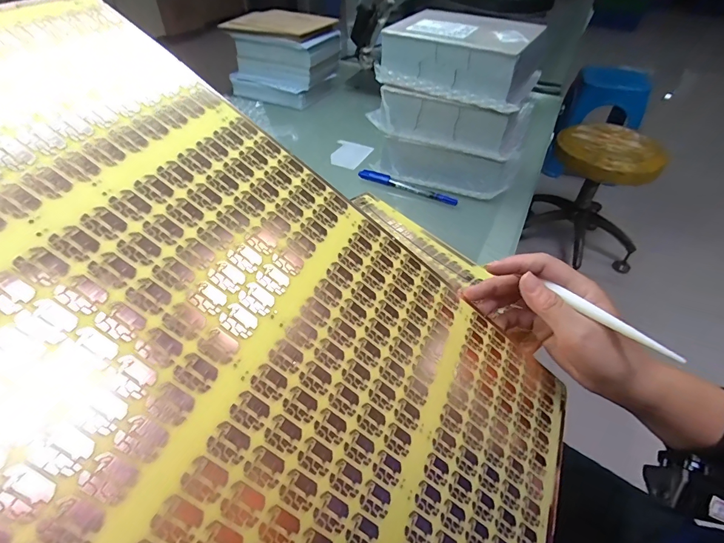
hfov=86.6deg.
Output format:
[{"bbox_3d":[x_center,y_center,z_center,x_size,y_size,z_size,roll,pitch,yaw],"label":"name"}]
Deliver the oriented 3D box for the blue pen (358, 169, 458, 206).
[{"bbox_3d":[0.059,-0.114,0.511,0.138,0.014,0.012,19,48,17],"label":"blue pen"}]

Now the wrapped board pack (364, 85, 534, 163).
[{"bbox_3d":[0.118,-0.214,0.489,0.180,0.060,0.139,19,48,17],"label":"wrapped board pack"}]

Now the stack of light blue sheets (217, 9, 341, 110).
[{"bbox_3d":[-0.143,-0.396,0.714,0.169,0.124,0.123,18,47,17],"label":"stack of light blue sheets"}]

